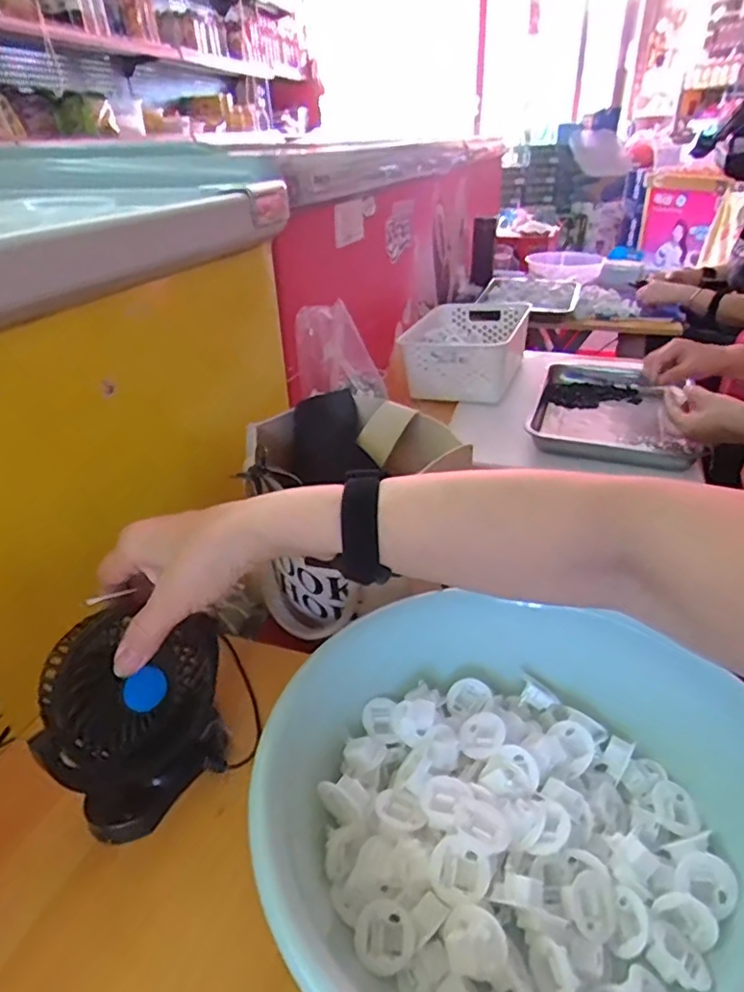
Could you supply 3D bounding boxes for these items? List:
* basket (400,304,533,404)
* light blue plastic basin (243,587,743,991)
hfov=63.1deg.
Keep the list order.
[{"bbox_3d":[0.190,-0.291,1.212,0.199,0.109,0.310,9,32,17],"label":"basket"},{"bbox_3d":[0.089,0.188,0.363,0.302,0.099,0.305,-13,32,-18],"label":"light blue plastic basin"}]

